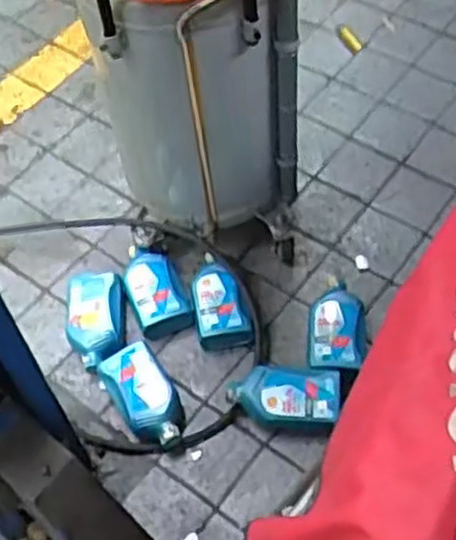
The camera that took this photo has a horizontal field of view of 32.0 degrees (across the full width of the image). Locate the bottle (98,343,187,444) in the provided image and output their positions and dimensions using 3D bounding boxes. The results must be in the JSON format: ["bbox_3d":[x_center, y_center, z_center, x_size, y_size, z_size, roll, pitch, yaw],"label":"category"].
[{"bbox_3d":[-0.155,0.241,1.521,0.117,0.073,0.207,-34,59,-18],"label":"bottle"}]

